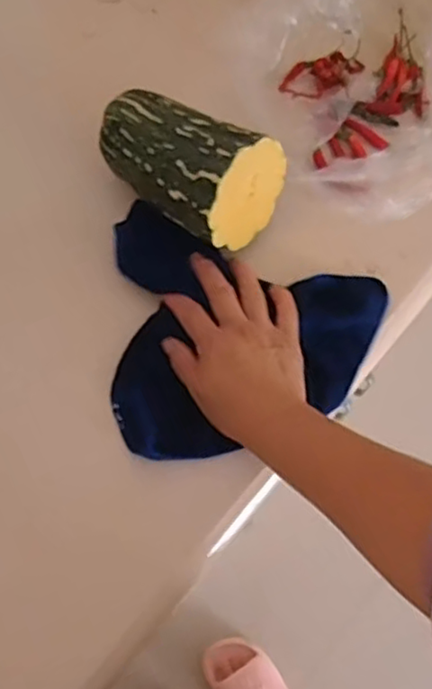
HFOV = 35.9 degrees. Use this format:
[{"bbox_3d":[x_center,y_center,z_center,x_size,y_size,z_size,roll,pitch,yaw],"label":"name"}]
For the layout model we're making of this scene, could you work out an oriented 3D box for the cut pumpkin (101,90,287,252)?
[{"bbox_3d":[-0.027,-0.140,0.524,0.145,0.080,0.085,28,72,9],"label":"cut pumpkin"}]

